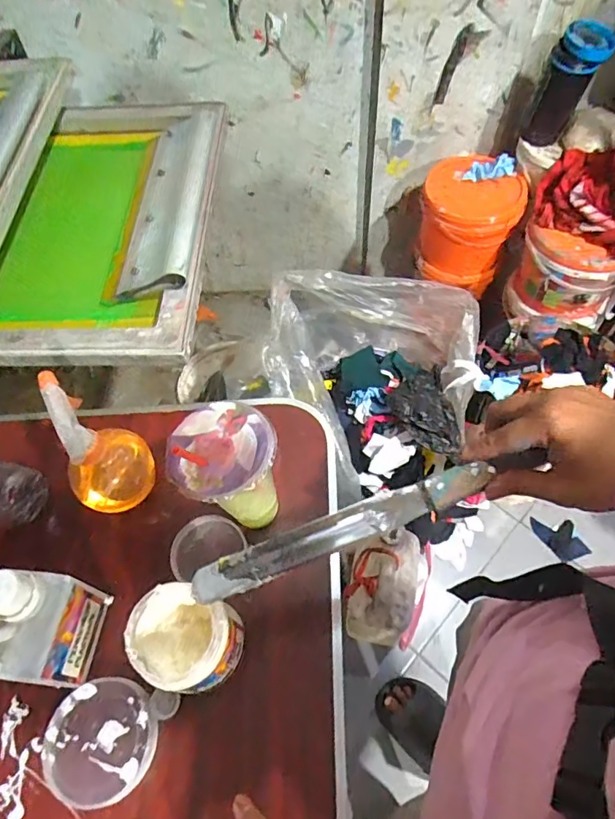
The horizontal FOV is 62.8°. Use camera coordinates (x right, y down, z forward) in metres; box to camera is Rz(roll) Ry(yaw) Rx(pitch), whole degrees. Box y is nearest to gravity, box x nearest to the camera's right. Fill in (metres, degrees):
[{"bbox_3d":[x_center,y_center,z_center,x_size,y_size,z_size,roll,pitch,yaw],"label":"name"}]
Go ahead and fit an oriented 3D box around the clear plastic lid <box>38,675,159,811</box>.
[{"bbox_3d":[-0.183,0.294,0.448,0.097,0.010,0.095,-1,59,2],"label":"clear plastic lid"}]

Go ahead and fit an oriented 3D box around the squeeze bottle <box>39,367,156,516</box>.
[{"bbox_3d":[-0.220,0.040,0.516,0.086,0.142,0.085,7,59,8],"label":"squeeze bottle"}]

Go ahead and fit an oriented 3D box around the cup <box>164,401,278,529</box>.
[{"bbox_3d":[-0.071,0.067,0.491,0.087,0.154,0.082,-1,59,2],"label":"cup"}]

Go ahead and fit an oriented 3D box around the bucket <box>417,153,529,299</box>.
[{"bbox_3d":[0.373,-0.431,1.172,0.197,0.232,0.197,-1,59,2],"label":"bucket"}]

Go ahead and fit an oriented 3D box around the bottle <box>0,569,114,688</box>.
[{"bbox_3d":[-0.240,0.193,0.446,0.069,0.107,0.087,4,59,6],"label":"bottle"}]

